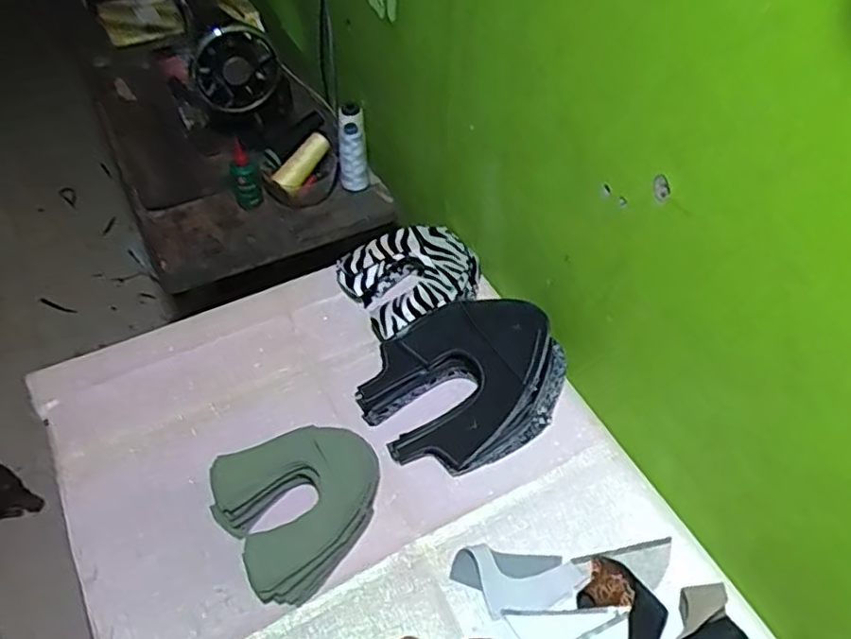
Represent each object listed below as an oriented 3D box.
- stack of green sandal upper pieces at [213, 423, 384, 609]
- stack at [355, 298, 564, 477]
[{"bbox_3d":[-0.138,0.192,0.717,0.166,0.051,0.174,-29,57,-23],"label":"stack of green sandal upper pieces"},{"bbox_3d":[0.047,0.065,0.798,0.241,0.100,0.195,-22,54,-19],"label":"stack"}]

